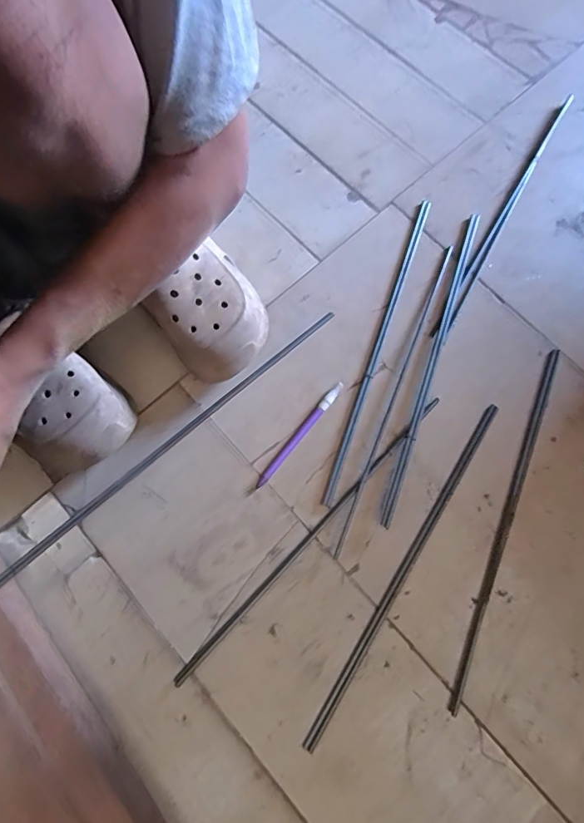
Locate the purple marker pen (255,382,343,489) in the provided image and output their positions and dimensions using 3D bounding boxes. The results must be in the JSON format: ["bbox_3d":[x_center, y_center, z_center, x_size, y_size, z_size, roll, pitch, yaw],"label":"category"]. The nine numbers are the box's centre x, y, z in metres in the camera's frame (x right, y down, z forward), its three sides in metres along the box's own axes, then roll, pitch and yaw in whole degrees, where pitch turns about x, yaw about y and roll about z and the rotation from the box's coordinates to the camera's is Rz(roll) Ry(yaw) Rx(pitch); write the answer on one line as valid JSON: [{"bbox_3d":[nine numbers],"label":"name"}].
[{"bbox_3d":[0.009,0.025,0.518,0.011,0.013,0.144,39,80,10],"label":"purple marker pen"}]

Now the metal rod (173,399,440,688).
[{"bbox_3d":[0.025,0.129,0.492,0.009,0.010,0.390,43,80,10],"label":"metal rod"}]

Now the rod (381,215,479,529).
[{"bbox_3d":[0.162,-0.061,0.532,0.011,0.013,0.391,18,77,5],"label":"rod"}]

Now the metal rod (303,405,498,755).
[{"bbox_3d":[0.121,0.161,0.485,0.013,0.011,0.387,31,78,8],"label":"metal rod"}]

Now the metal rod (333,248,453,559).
[{"bbox_3d":[0.120,-0.025,0.529,0.008,0.005,0.386,21,77,6],"label":"metal rod"}]

